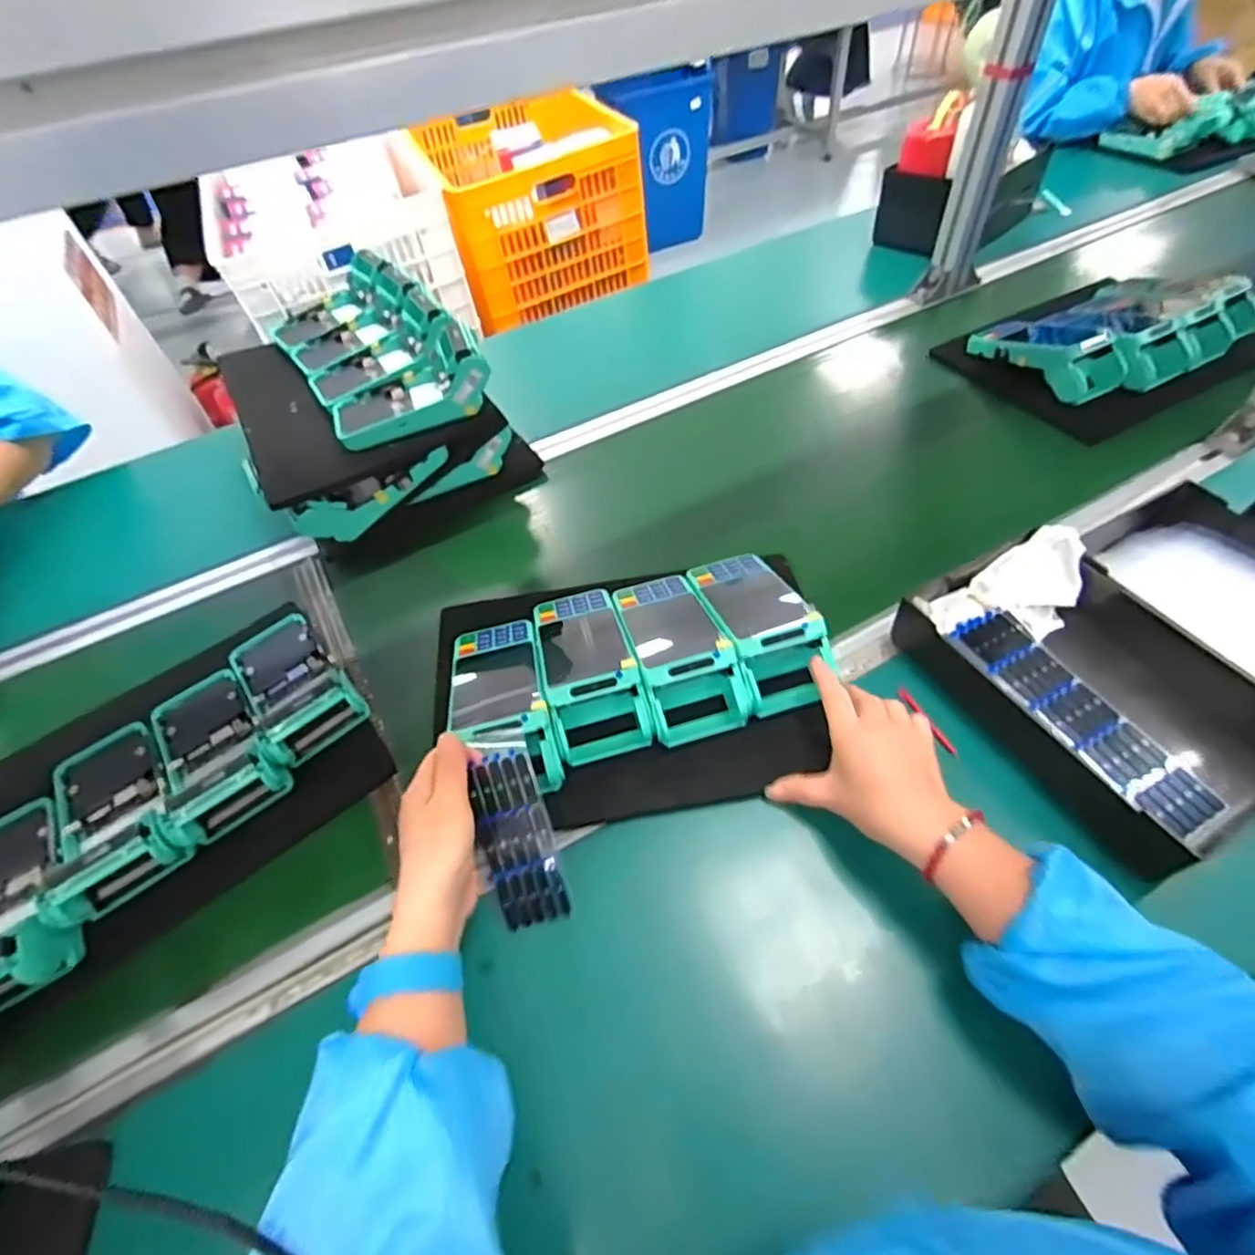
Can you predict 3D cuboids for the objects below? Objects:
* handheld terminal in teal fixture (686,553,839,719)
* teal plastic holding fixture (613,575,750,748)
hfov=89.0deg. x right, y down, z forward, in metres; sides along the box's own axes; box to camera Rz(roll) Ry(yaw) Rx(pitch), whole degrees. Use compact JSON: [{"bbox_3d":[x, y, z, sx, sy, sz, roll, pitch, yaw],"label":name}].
[{"bbox_3d":[0.113,-0.004,0.557,0.075,0.057,0.164,-14,39,-5],"label":"handheld terminal in teal fixture"},{"bbox_3d":[0.041,0.015,0.552,0.074,0.066,0.165,-13,38,-5],"label":"teal plastic holding fixture"}]

